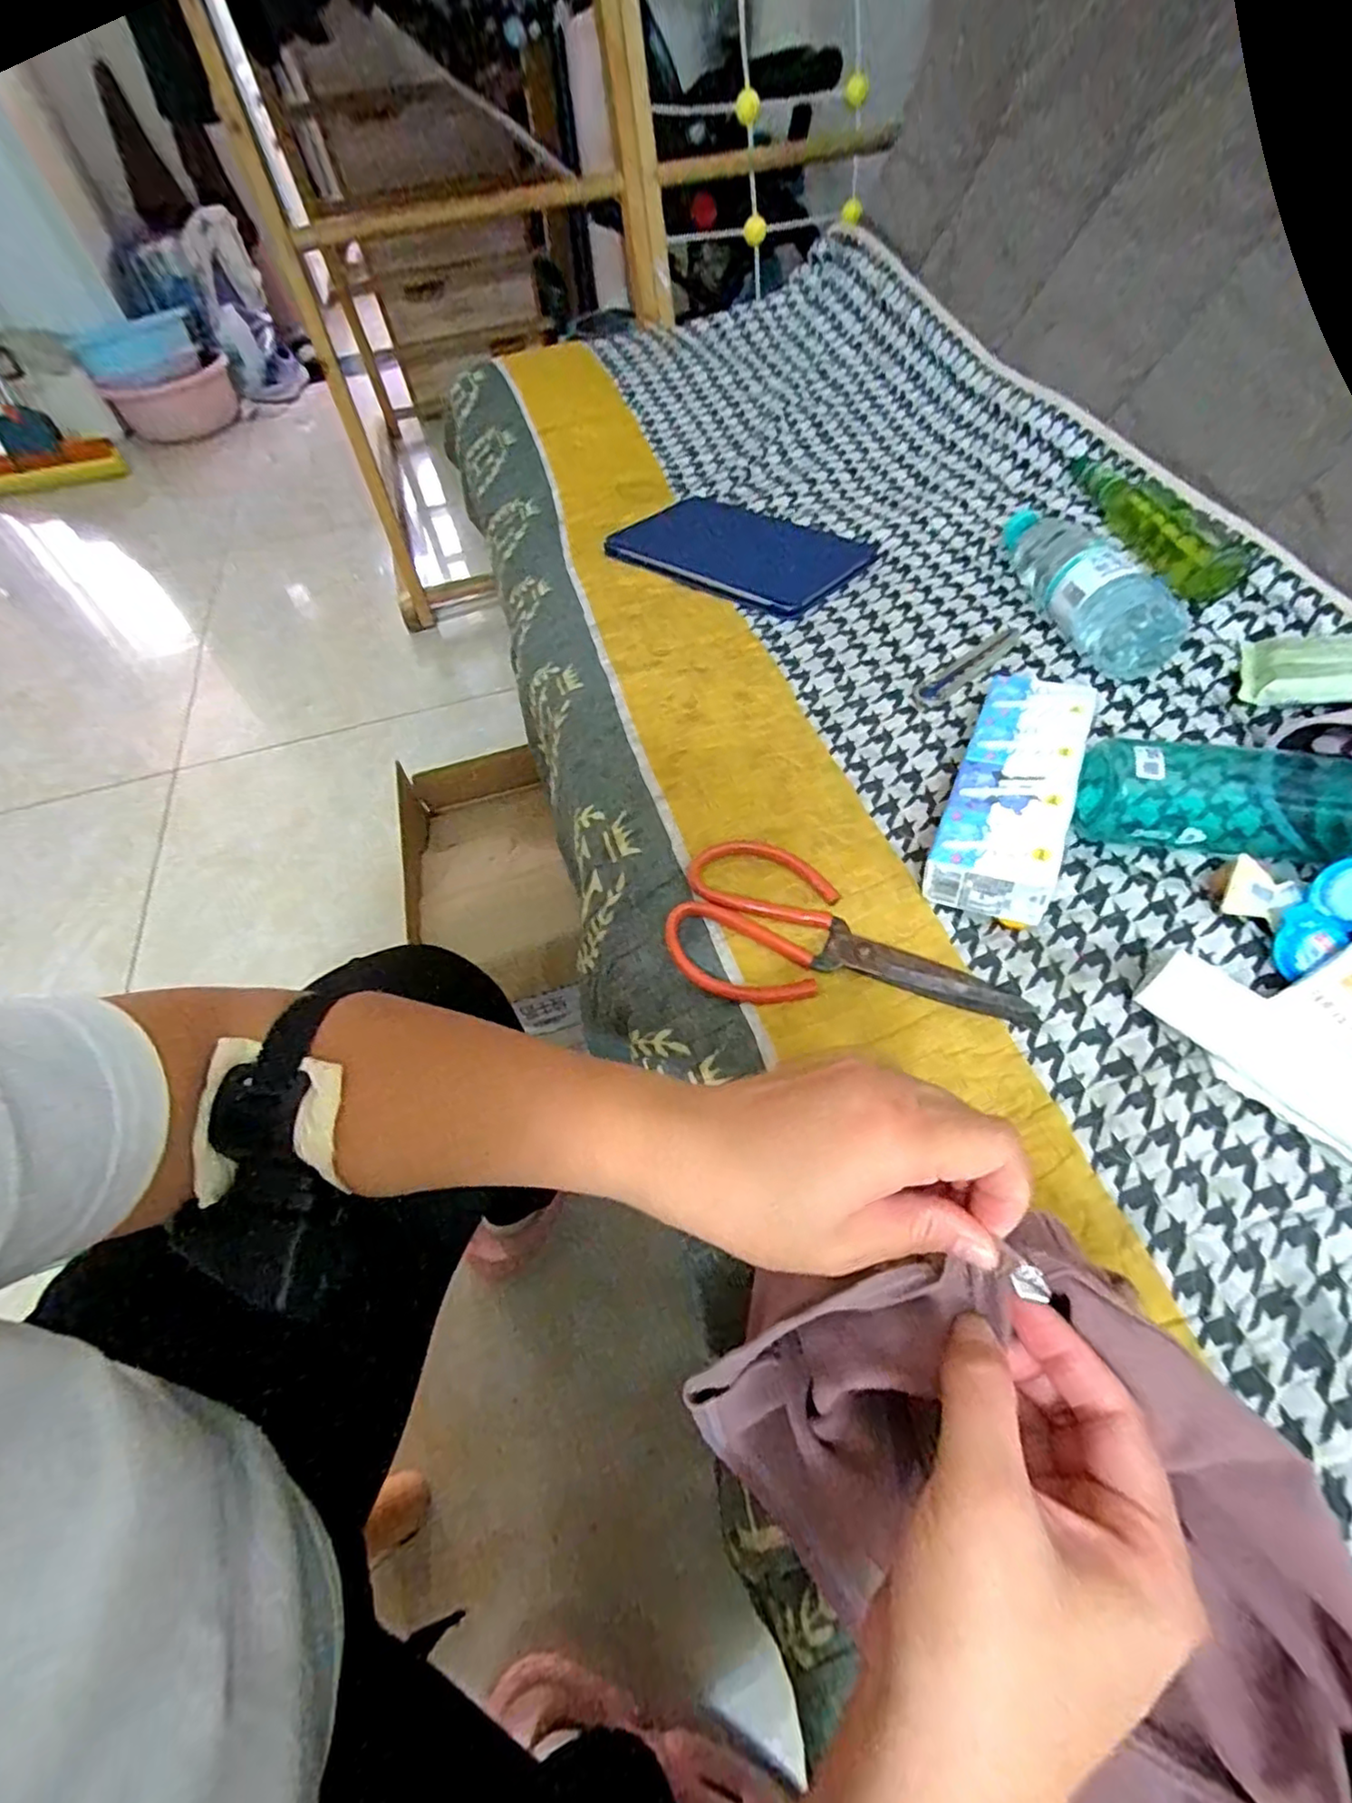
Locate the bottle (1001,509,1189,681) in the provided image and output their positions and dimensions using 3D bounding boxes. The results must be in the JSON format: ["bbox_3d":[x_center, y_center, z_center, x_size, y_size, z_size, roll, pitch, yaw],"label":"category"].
[{"bbox_3d":[0.362,-0.293,0.590,0.075,0.062,0.230,-4,56,2],"label":"bottle"}]

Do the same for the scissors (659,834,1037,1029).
[{"bbox_3d":[0.106,0.015,0.421,0.218,0.020,0.108,5,56,8],"label":"scissors"}]

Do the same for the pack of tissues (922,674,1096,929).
[{"bbox_3d":[0.234,-0.083,0.463,0.073,0.040,0.210,19,59,17],"label":"pack of tissues"}]

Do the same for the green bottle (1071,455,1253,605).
[{"bbox_3d":[0.452,-0.371,0.633,0.051,0.045,0.247,-7,56,0],"label":"green bottle"}]

